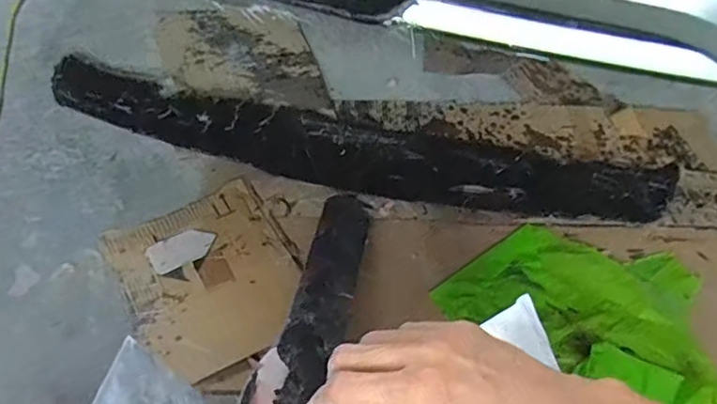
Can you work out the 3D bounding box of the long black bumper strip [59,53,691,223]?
[{"bbox_3d":[-0.009,-0.103,1.133,1.171,0.034,0.208,9,49,4],"label":"long black bumper strip"}]

